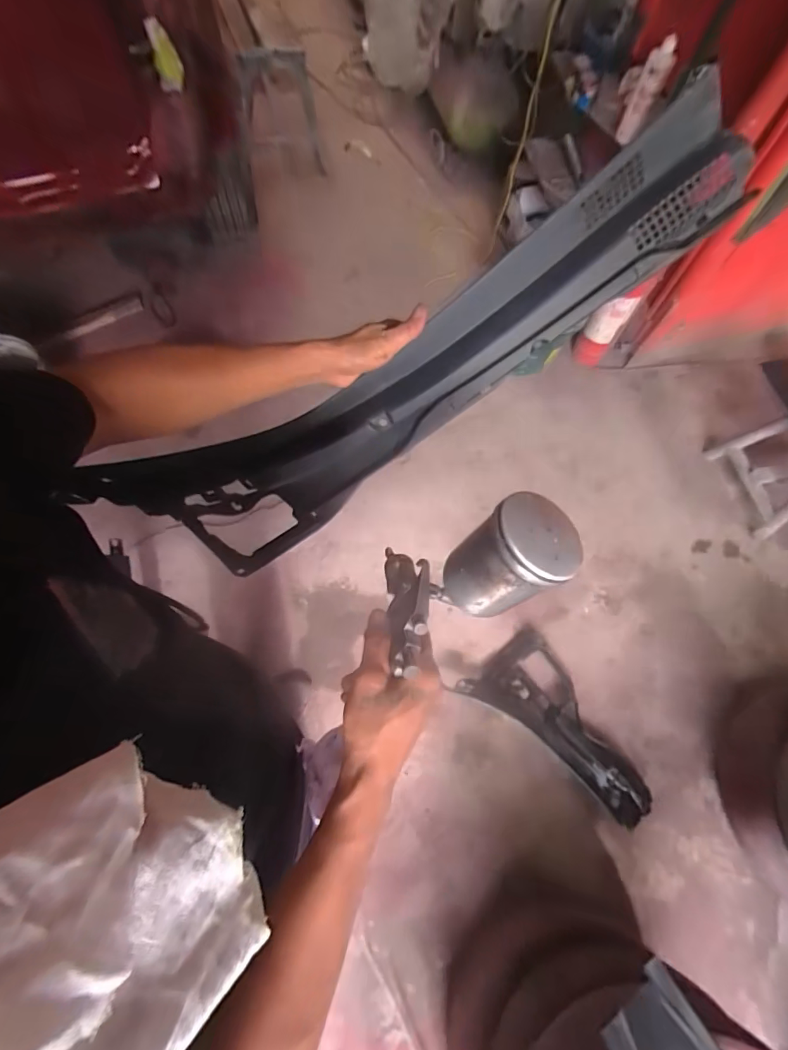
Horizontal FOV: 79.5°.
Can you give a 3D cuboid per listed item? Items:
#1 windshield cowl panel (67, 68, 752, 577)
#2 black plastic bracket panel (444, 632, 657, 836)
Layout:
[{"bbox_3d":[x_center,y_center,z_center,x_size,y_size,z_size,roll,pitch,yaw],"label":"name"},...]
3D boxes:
[{"bbox_3d":[-0.044,-0.183,0.596,0.853,0.254,0.060,-34,32,23],"label":"windshield cowl panel"},{"bbox_3d":[0.454,0.609,1.348,0.314,0.094,0.555,-29,71,-17],"label":"black plastic bracket panel"}]

